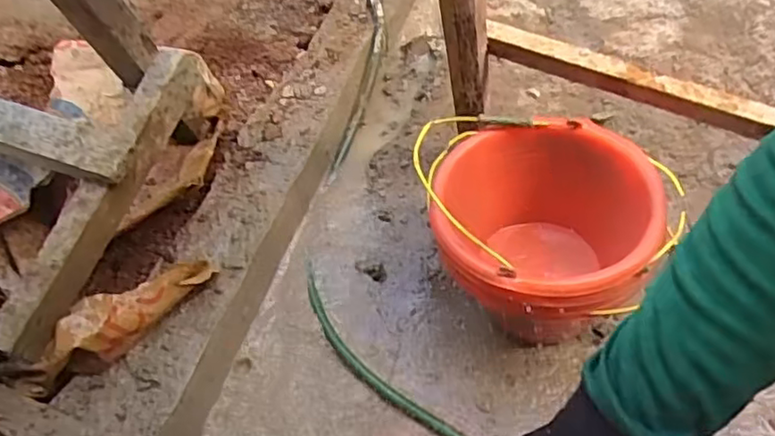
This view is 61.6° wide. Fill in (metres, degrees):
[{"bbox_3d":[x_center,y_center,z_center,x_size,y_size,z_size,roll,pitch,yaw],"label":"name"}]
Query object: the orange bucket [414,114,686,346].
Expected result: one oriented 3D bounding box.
[{"bbox_3d":[0.204,0.047,0.948,0.300,0.286,0.280,0,55,1],"label":"orange bucket"}]

